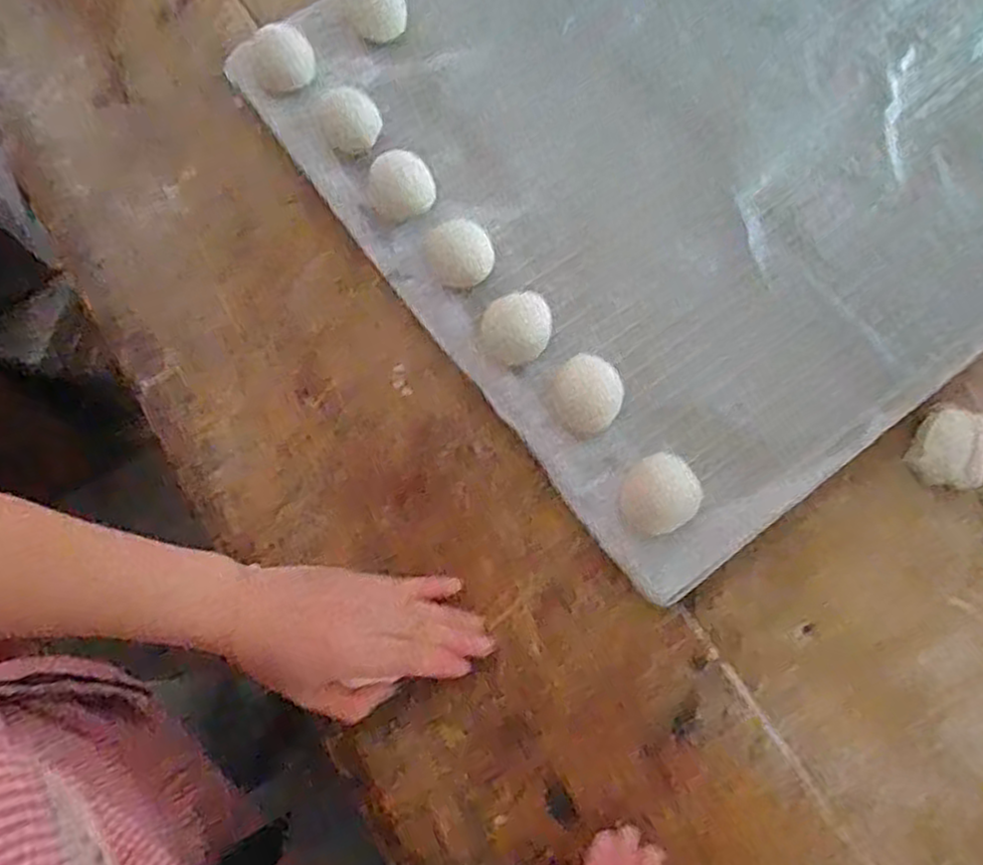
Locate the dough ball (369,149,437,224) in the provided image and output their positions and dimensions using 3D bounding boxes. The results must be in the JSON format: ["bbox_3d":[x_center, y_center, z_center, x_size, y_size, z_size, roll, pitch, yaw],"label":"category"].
[{"bbox_3d":[-0.062,-0.169,0.515,0.043,0.021,0.041,0,72,0],"label":"dough ball"}]

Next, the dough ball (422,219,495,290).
[{"bbox_3d":[-0.023,-0.121,0.506,0.041,0.020,0.045,0,72,0],"label":"dough ball"}]

